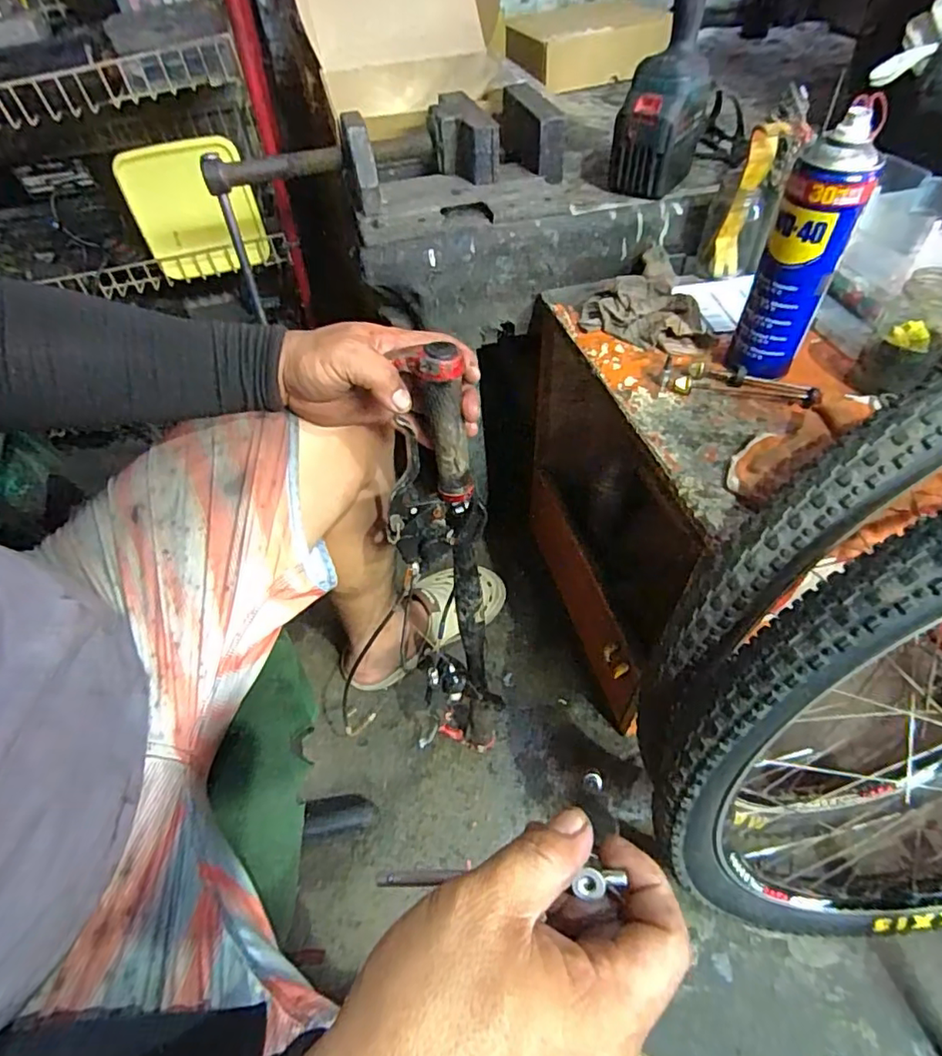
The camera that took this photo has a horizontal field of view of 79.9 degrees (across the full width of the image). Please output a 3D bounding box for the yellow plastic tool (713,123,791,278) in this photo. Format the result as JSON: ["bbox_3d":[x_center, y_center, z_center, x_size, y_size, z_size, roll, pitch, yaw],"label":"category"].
[{"bbox_3d":[0.319,-0.377,0.657,0.033,0.161,0.019,13,55,13],"label":"yellow plastic tool"}]

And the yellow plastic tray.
[{"bbox_3d":[-0.467,-0.534,0.953,0.199,0.185,0.050,-11,53,-4],"label":"yellow plastic tray"}]

